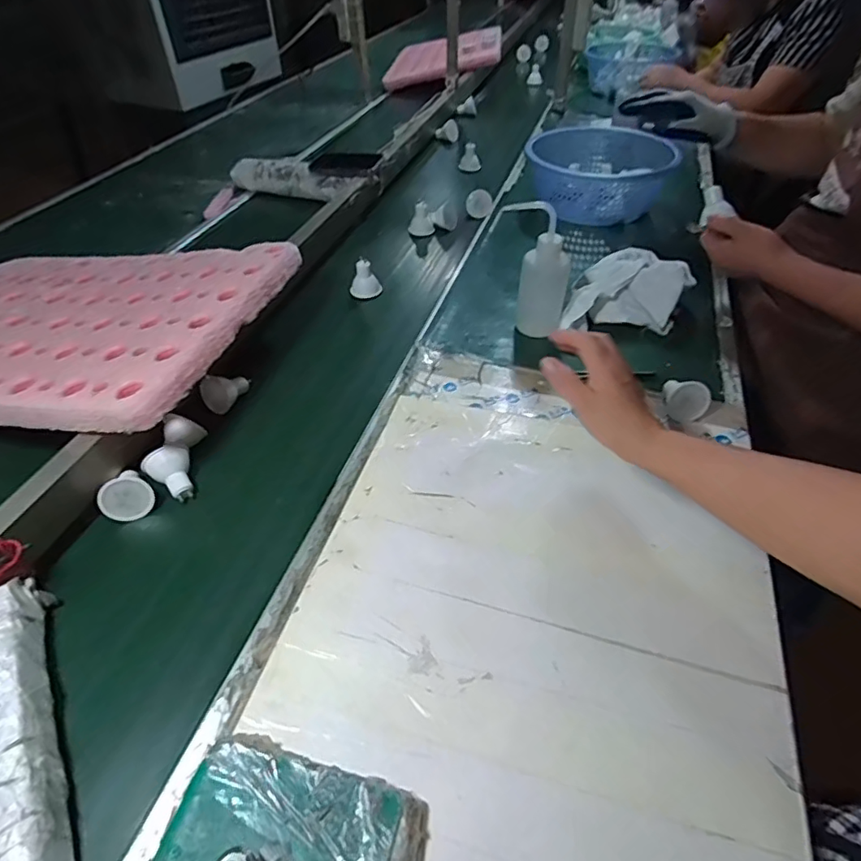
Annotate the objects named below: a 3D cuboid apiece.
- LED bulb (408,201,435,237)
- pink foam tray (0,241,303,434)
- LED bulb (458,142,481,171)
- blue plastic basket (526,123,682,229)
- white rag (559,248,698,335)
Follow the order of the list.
[{"bbox_3d":[-0.016,-0.391,0.986,0.047,0.050,0.050,1,45,3],"label":"LED bulb"},{"bbox_3d":[-0.470,-0.146,0.687,0.519,0.034,0.353,5,43,16],"label":"pink foam tray"},{"bbox_3d":[0.091,-0.621,1.227,0.050,0.052,0.053,1,45,3],"label":"LED bulb"},{"bbox_3d":[0.317,-0.489,1.035,0.260,0.100,0.246,6,46,7],"label":"blue plastic basket"},{"bbox_3d":[0.280,-0.194,0.755,0.151,0.071,0.160,16,48,16],"label":"white rag"}]

